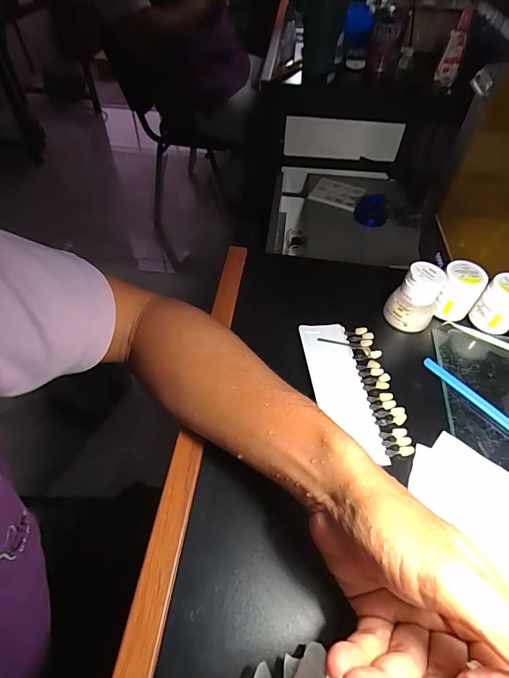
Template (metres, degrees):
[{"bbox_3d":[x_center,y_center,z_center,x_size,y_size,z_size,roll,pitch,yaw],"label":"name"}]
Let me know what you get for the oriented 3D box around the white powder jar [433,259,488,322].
[{"bbox_3d":[0.222,-0.051,0.411,0.039,0.055,0.041,1,52,-1],"label":"white powder jar"}]

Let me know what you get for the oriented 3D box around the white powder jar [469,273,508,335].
[{"bbox_3d":[0.263,-0.036,0.399,0.043,0.053,0.042,1,52,-1],"label":"white powder jar"}]

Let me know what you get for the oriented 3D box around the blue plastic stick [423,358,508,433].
[{"bbox_3d":[0.218,0.066,0.348,0.011,0.009,0.140,-32,60,-24],"label":"blue plastic stick"}]

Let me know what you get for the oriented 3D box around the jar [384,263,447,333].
[{"bbox_3d":[0.171,-0.046,0.399,0.050,0.062,0.045,27,56,18],"label":"jar"}]

